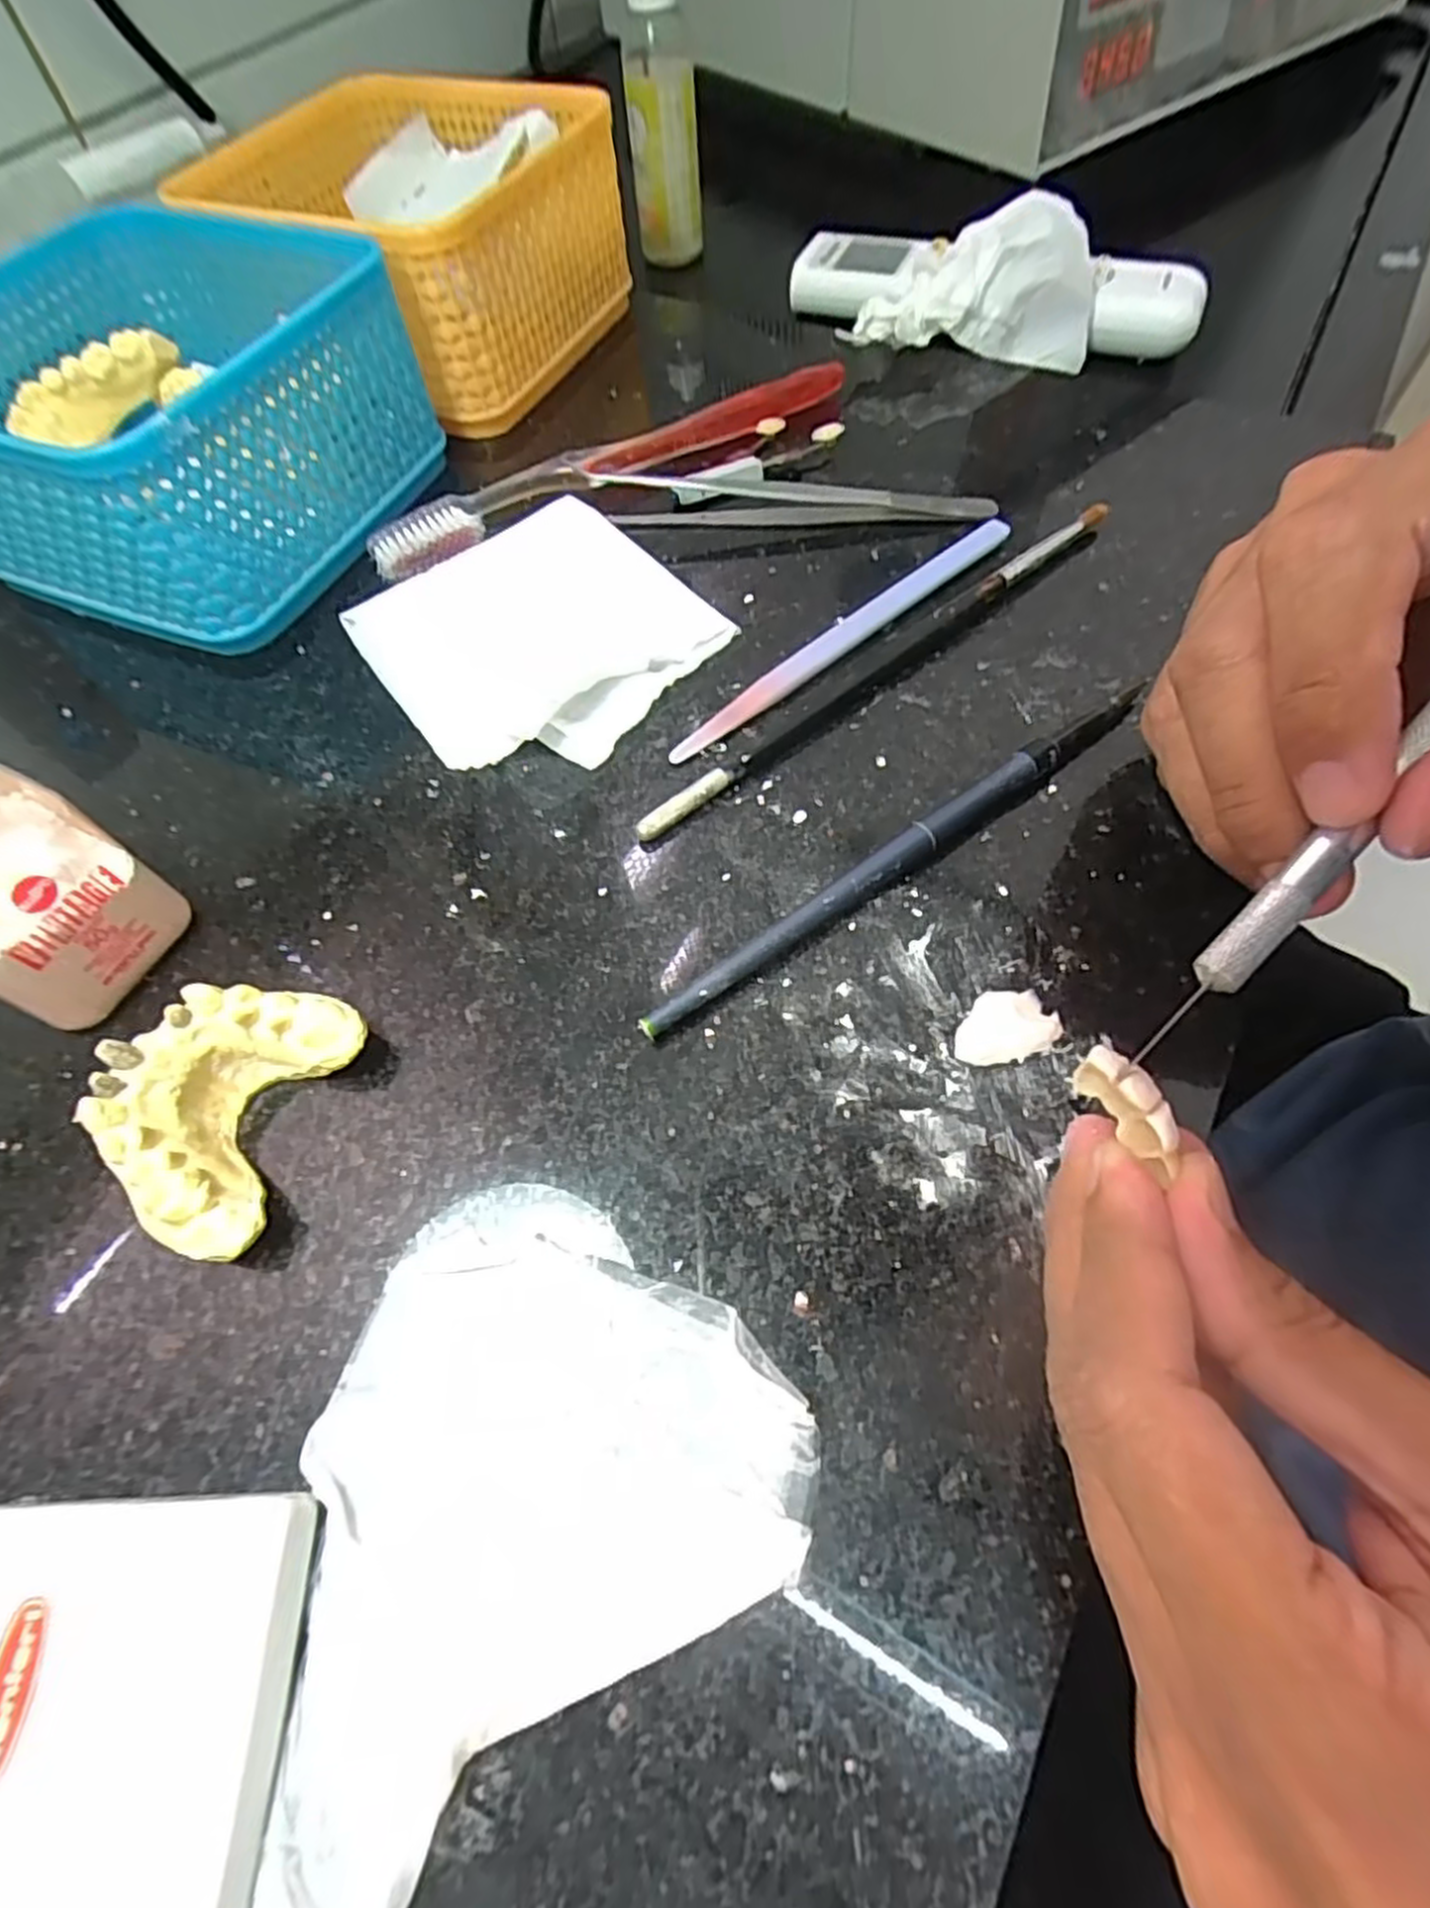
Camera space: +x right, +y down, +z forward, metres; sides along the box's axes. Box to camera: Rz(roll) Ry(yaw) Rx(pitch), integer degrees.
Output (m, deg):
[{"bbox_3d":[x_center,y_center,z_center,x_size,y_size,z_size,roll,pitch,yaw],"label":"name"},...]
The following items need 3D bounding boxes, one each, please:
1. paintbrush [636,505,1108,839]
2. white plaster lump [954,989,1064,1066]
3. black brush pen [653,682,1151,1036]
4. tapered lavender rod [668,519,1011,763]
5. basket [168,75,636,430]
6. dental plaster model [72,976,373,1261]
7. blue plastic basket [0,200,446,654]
[{"bbox_3d":[0.053,-0.087,0.228,0.187,0.008,0.006,-37,65,-16],"label":"paintbrush"},{"bbox_3d":[0.065,0.015,0.174,0.024,0.004,0.016,-21,62,-8],"label":"white plaster lump"},{"bbox_3d":[0.049,-0.026,0.195,0.159,0.009,0.009,-34,64,-15],"label":"black brush pen"},{"bbox_3d":[0.041,-0.098,0.236,0.139,0.004,0.010,-38,66,-17],"label":"tapered lavender rod"},{"bbox_3d":[-0.119,-0.285,0.314,0.137,0.065,0.132,24,65,16],"label":"basket"},{"bbox_3d":[-0.103,0.031,0.164,0.037,0.027,0.054,15,63,11],"label":"dental plaster model"},{"bbox_3d":[-0.183,-0.177,0.261,0.135,0.064,0.139,21,64,14],"label":"blue plastic basket"}]

